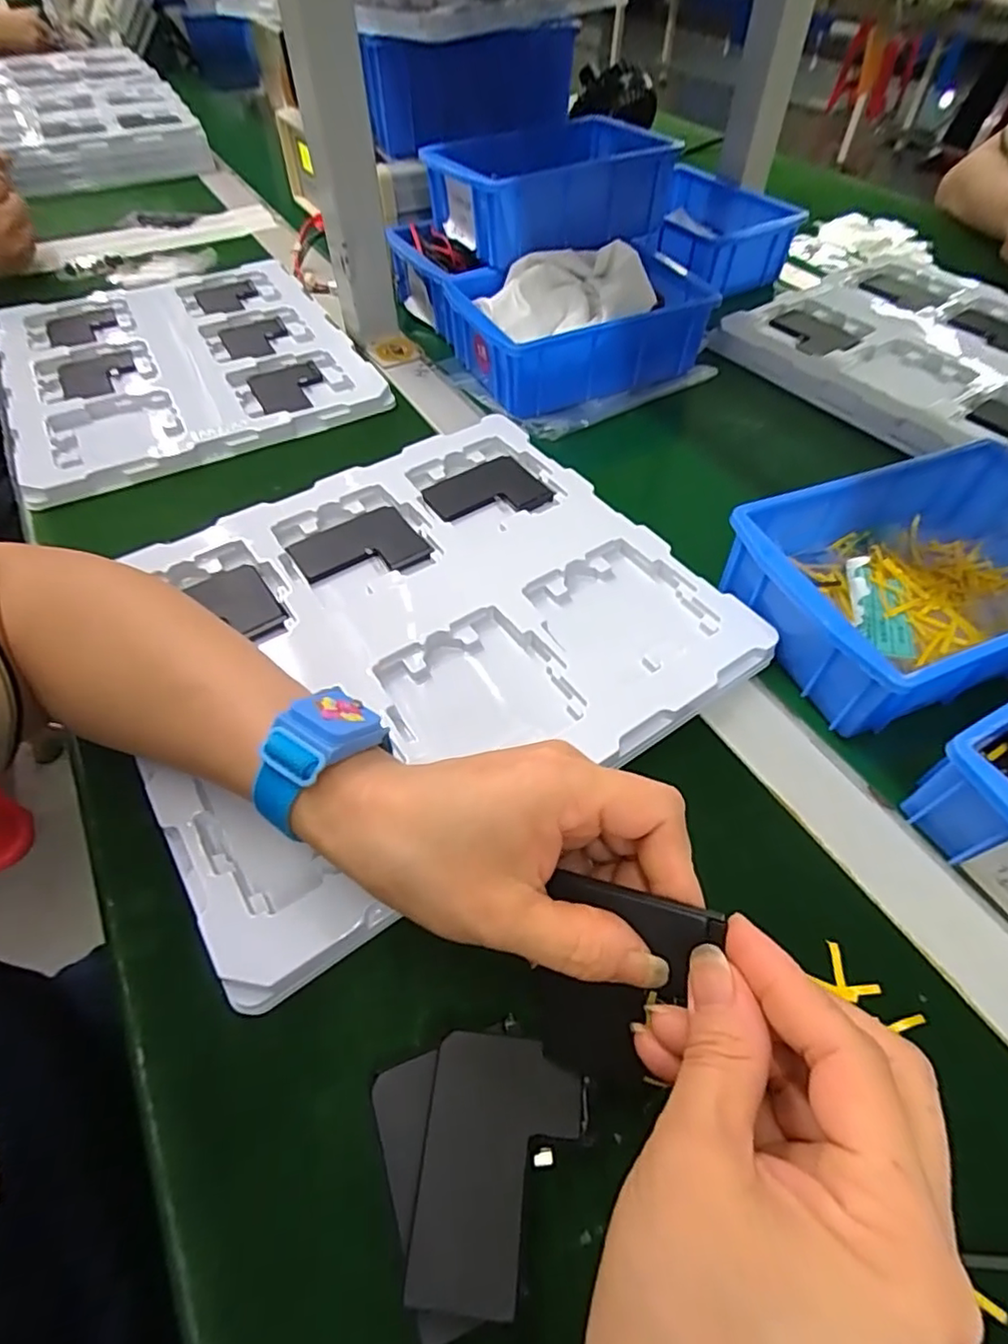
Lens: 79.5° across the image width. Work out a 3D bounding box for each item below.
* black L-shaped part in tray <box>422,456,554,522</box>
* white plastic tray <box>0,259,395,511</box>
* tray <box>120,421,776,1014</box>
[{"bbox_3d":[-0.012,-0.125,0.433,0.078,0.006,0.062,-28,58,-19],"label":"black L-shaped part in tray"},{"bbox_3d":[-0.286,-0.285,0.540,0.289,0.021,0.322,-20,56,-14],"label":"white plastic tray"},{"bbox_3d":[-0.052,-0.034,0.351,0.313,0.021,0.276,-30,59,-19],"label":"tray"}]

